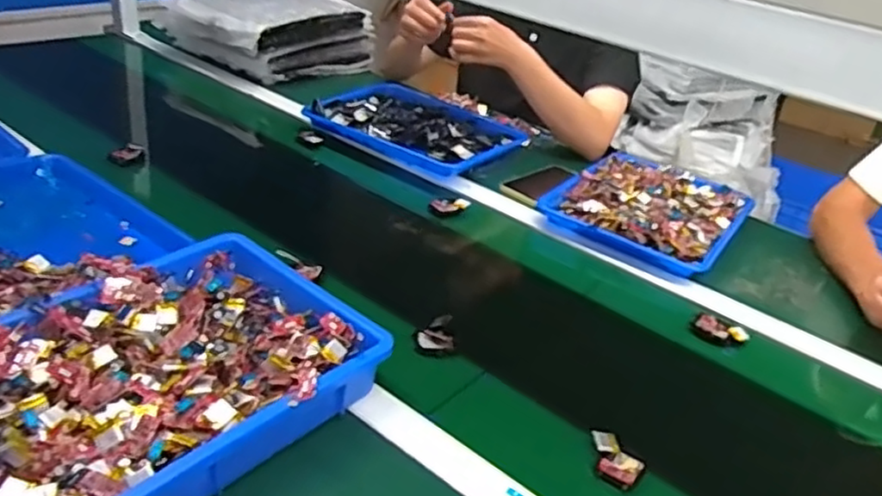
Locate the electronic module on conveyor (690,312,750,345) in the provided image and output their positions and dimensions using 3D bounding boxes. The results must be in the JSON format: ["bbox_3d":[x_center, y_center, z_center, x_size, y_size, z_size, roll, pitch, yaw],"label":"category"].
[{"bbox_3d":[0.323,0.097,0.793,0.061,0.012,0.043,26,36,29],"label":"electronic module on conveyor"}]

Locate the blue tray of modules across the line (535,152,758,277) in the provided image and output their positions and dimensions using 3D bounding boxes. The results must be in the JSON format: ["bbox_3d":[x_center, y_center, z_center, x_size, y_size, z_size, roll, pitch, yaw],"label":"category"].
[{"bbox_3d":[0.319,-0.065,1.035,0.249,0.047,0.301,25,36,27],"label":"blue tray of modules across the line"}]

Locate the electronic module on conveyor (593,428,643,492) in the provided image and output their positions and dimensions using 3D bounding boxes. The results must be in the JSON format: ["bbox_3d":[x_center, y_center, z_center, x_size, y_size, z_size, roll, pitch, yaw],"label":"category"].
[{"bbox_3d":[0.153,0.184,0.602,0.050,0.016,0.040,28,37,31],"label":"electronic module on conveyor"}]

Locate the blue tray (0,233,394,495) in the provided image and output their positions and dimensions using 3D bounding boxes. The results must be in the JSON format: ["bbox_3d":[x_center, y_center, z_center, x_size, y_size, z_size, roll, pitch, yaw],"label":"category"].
[{"bbox_3d":[-0.244,0.107,0.557,0.249,0.055,0.385,29,37,32],"label":"blue tray"}]

